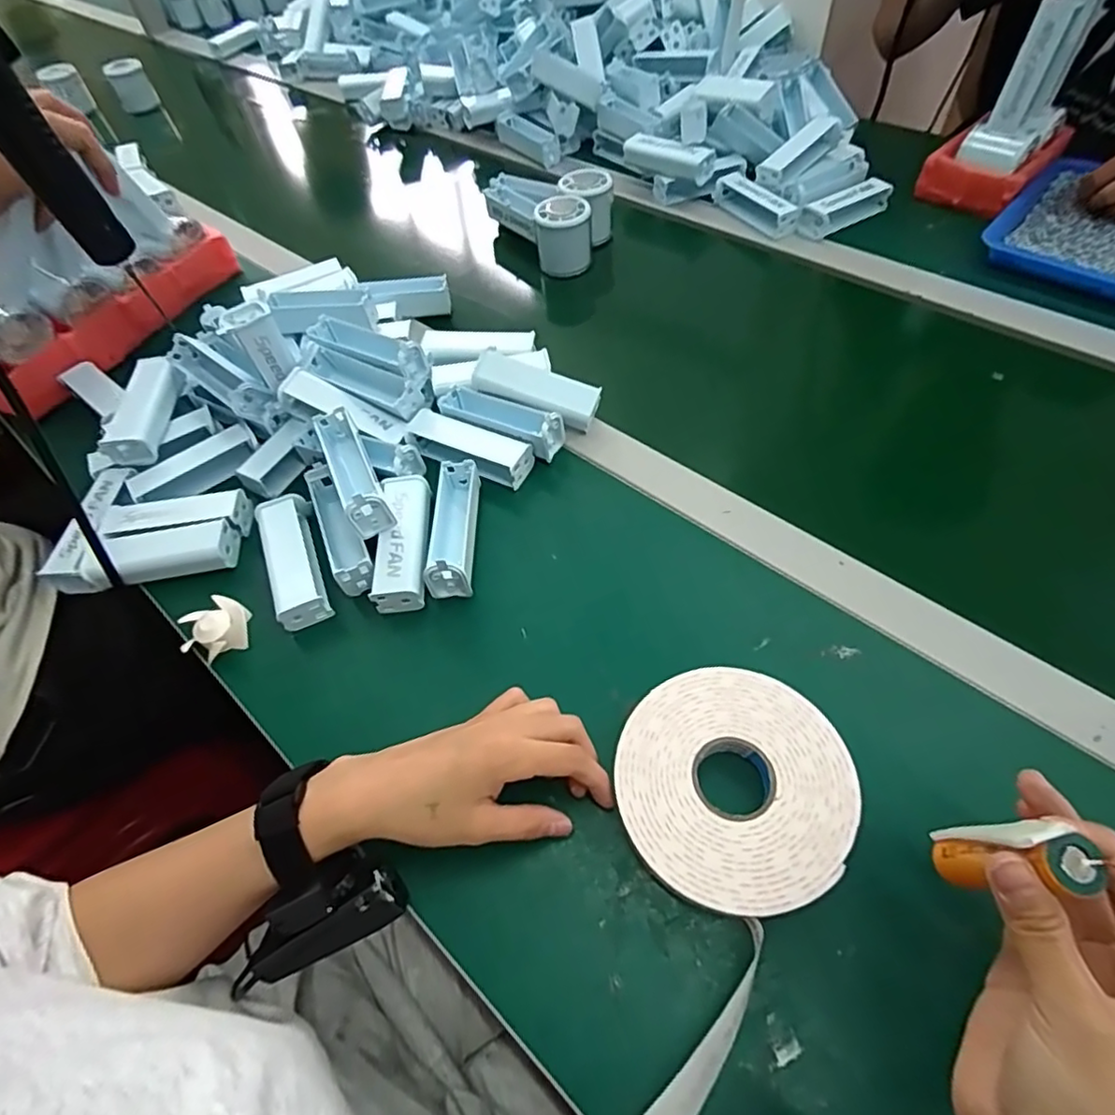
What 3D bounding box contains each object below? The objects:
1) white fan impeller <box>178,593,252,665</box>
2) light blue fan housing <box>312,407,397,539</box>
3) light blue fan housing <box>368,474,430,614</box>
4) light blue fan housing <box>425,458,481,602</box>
[{"bbox_3d":[-0.234,0.051,0.420,0.043,0.024,0.037,-34,59,-17],"label":"white fan impeller"},{"bbox_3d":[-0.150,-0.064,0.443,0.029,0.041,0.106,-25,57,-11],"label":"light blue fan housing"},{"bbox_3d":[-0.110,-0.013,0.437,0.036,0.024,0.102,-6,55,1],"label":"light blue fan housing"},{"bbox_3d":[-0.075,-0.025,0.441,0.027,0.039,0.105,-2,56,4],"label":"light blue fan housing"}]

